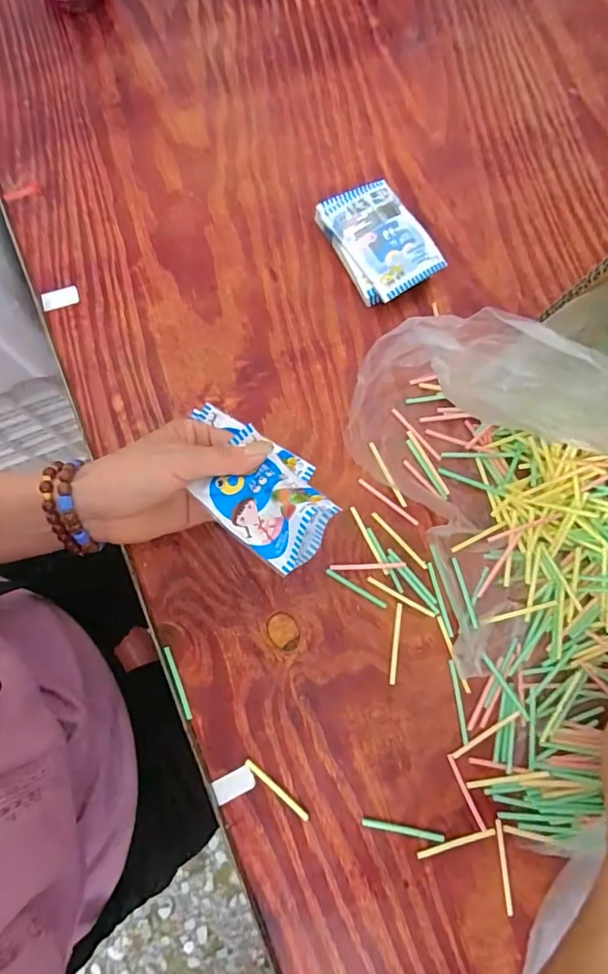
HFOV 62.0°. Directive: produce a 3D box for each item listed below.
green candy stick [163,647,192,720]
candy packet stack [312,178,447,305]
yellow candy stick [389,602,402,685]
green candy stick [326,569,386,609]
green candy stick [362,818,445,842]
[{"bbox_3d":[-0.099,0.153,0.394,0.006,0.004,0.056,-22,80,-5],"label":"green candy stick"},{"bbox_3d":[0.069,-0.224,0.462,0.077,0.027,0.107,-28,80,-6],"label":"candy packet stack"},{"bbox_3d":[0.074,0.126,0.405,0.005,0.004,0.062,8,79,1],"label":"yellow candy stick"},{"bbox_3d":[0.043,0.083,0.413,0.055,0.004,0.005,31,80,6],"label":"green candy stick"},{"bbox_3d":[0.074,0.257,0.378,0.062,0.004,0.007,12,79,2],"label":"green candy stick"}]

